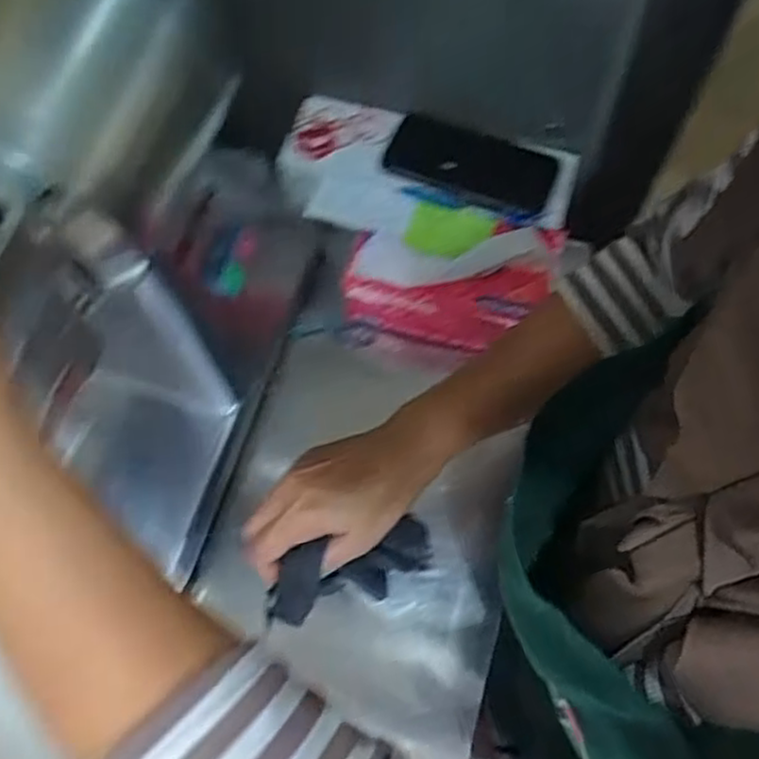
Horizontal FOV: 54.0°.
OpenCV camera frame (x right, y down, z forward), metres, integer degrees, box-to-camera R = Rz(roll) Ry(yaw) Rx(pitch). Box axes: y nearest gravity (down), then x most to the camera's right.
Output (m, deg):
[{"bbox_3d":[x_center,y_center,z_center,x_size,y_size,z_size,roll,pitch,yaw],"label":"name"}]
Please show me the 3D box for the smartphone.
[{"bbox_3d":[0.086,-0.208,0.708,0.157,0.016,0.077,19,70,9],"label":"smartphone"}]

